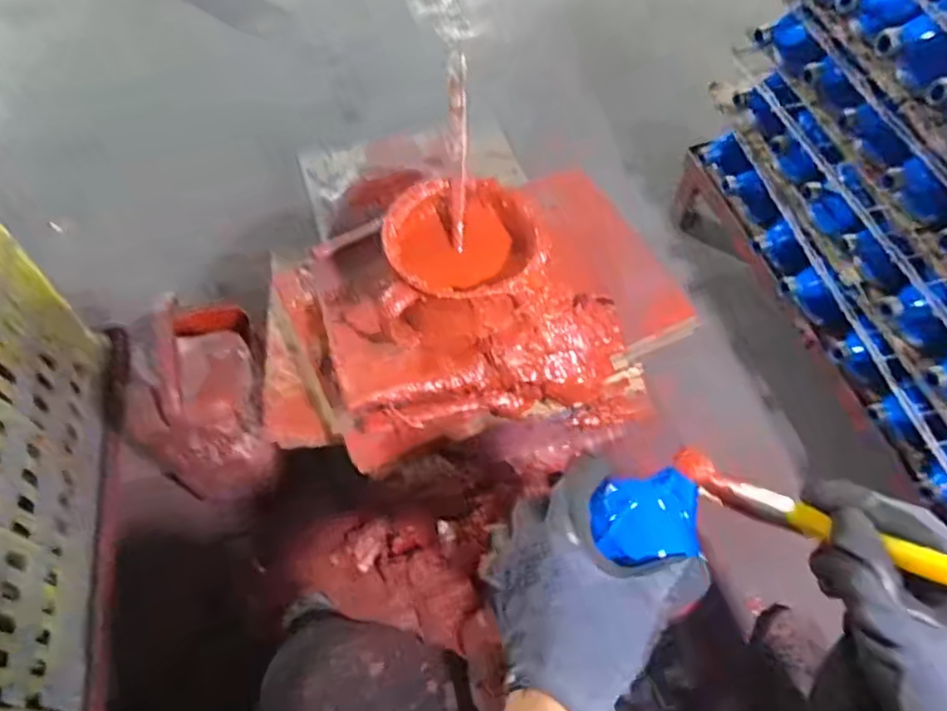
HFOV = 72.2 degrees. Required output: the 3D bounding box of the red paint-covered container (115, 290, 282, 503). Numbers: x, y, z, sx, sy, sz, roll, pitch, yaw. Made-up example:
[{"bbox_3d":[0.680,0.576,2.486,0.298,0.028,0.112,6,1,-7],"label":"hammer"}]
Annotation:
[{"bbox_3d":[-0.318,0.064,0.766,0.137,0.223,0.118,-13,60,-10],"label":"red paint-covered container"}]

